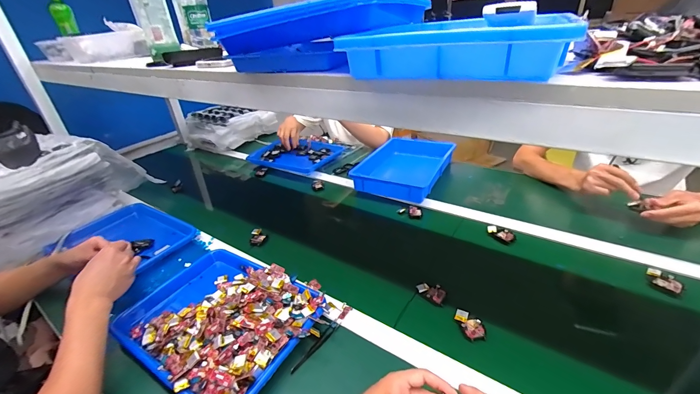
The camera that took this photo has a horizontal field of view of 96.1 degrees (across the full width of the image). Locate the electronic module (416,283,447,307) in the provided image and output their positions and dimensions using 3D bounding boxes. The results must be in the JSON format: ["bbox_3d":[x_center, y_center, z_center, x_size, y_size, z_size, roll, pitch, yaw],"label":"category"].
[{"bbox_3d":[0.157,0.186,0.610,0.053,0.013,0.038,16,37,30],"label":"electronic module"}]

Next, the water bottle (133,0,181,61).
[{"bbox_3d":[-0.420,-0.408,0.659,0.062,0.199,0.079,-18,34,-20],"label":"water bottle"}]

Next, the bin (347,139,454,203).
[{"bbox_3d":[0.196,-0.114,1.065,0.248,0.061,0.390,14,36,27],"label":"bin"}]

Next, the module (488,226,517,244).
[{"bbox_3d":[0.360,0.090,0.749,0.063,0.018,0.032,22,40,36],"label":"module"}]

